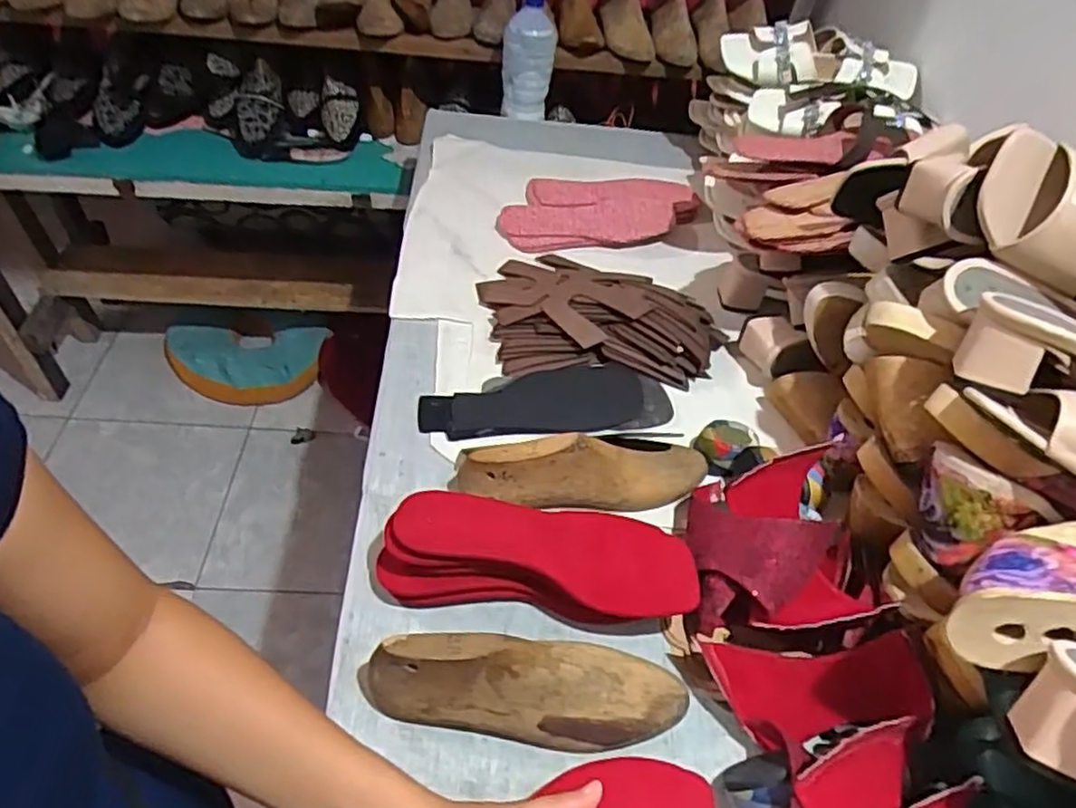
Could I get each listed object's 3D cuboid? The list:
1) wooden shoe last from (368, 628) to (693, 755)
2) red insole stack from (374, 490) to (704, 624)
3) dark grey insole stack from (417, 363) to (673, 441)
[{"bbox_3d":[-0.003,0.210,0.527,0.238,0.085,0.074,10,48,-11],"label":"wooden shoe last"},{"bbox_3d":[-0.001,0.129,0.589,0.255,0.062,0.089,5,48,-3],"label":"red insole stack"},{"bbox_3d":[0.009,0.000,0.749,0.264,0.021,0.085,-5,49,-12],"label":"dark grey insole stack"}]

